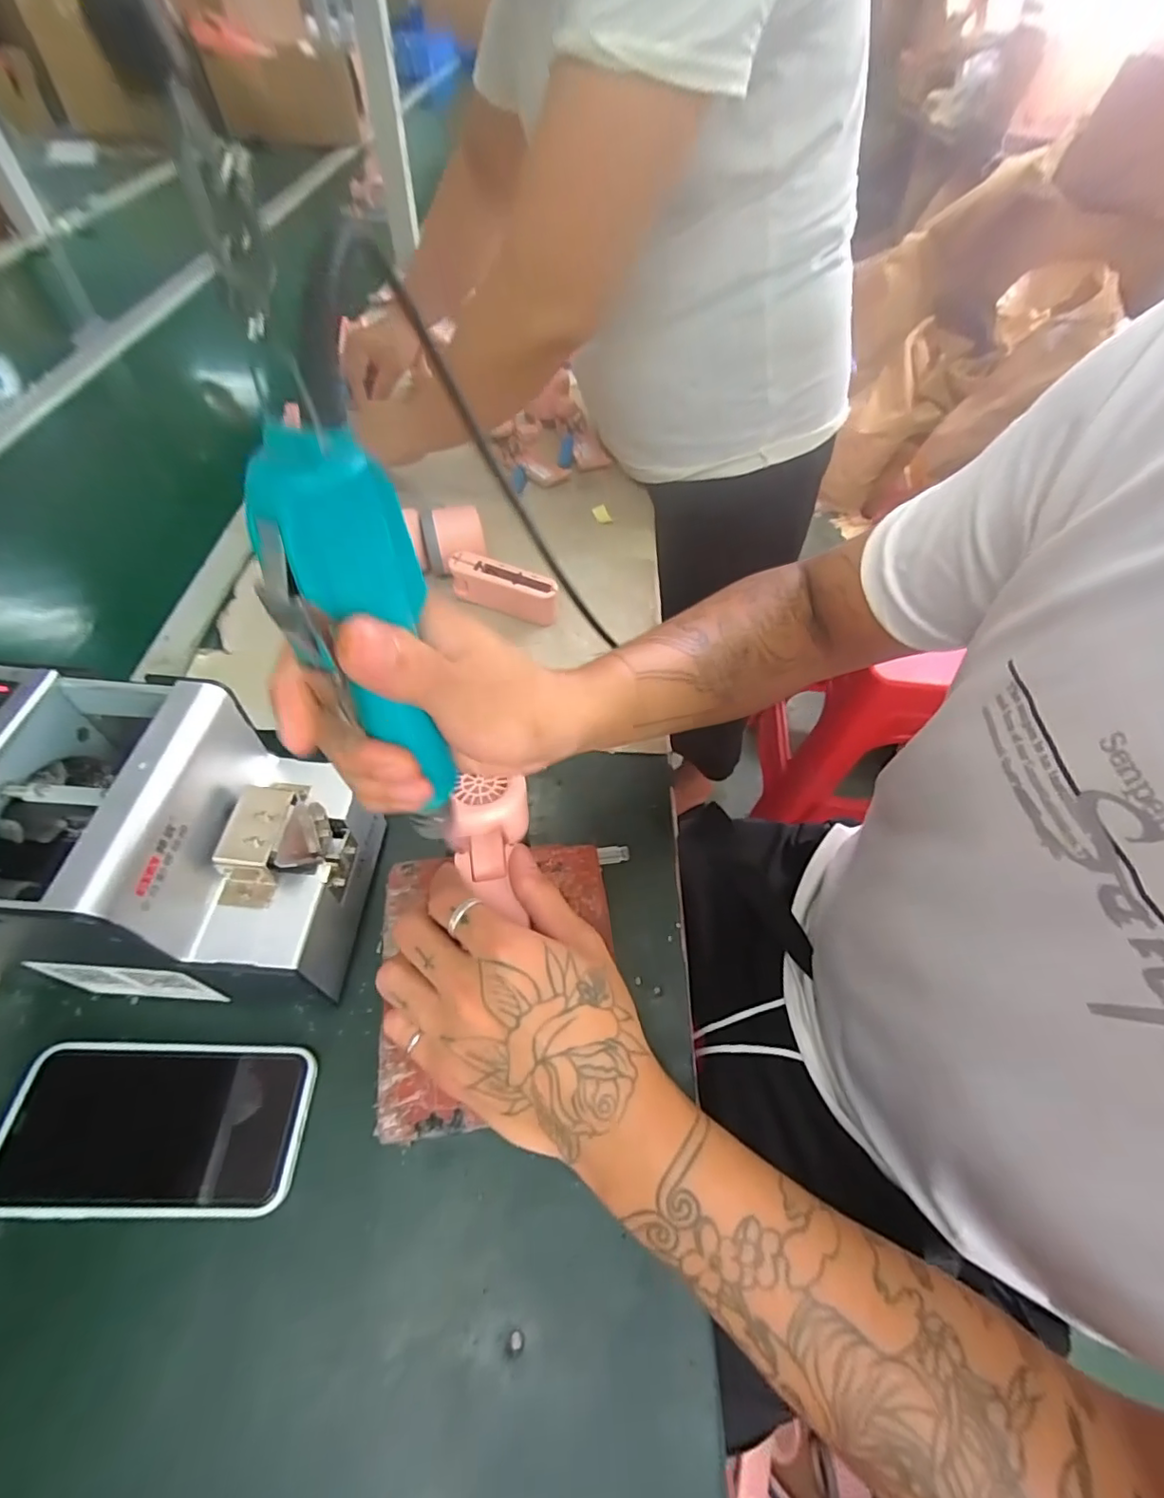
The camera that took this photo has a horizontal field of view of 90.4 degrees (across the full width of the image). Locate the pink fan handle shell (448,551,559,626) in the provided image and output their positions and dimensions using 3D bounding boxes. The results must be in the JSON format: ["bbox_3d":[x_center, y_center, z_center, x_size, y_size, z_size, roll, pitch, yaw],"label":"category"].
[{"bbox_3d":[-0.071,-0.145,0.530,0.101,0.045,0.022,23,56,12],"label":"pink fan handle shell"}]

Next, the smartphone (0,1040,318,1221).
[{"bbox_3d":[-0.221,0.195,0.301,0.146,0.008,0.075,2,54,-3],"label":"smartphone"}]

